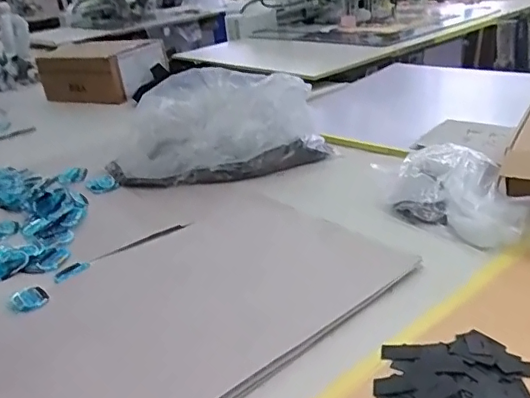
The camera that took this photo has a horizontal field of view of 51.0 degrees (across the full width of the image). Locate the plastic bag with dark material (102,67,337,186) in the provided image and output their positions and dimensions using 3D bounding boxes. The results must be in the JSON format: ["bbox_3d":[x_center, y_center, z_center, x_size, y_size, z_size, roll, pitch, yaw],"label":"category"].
[{"bbox_3d":[-0.104,-0.156,1.185,0.443,0.163,0.269,-8,25,-2],"label":"plastic bag with dark material"}]

